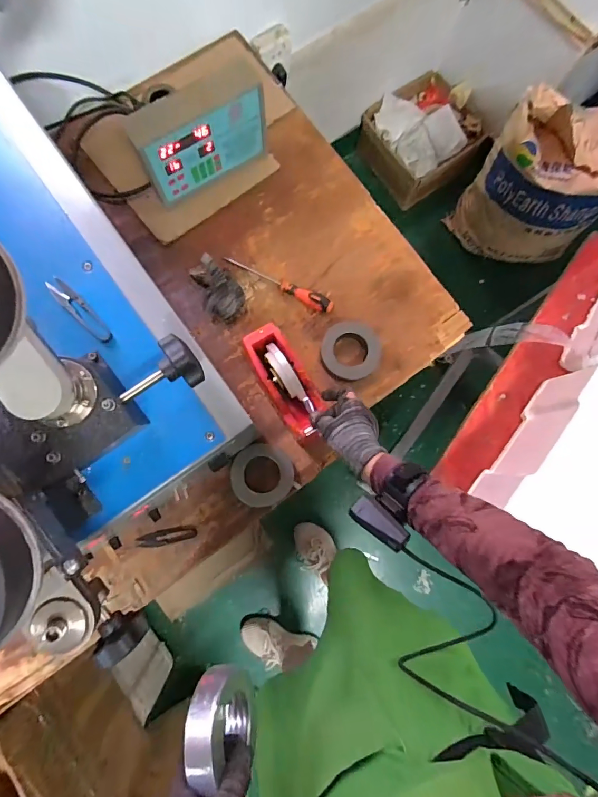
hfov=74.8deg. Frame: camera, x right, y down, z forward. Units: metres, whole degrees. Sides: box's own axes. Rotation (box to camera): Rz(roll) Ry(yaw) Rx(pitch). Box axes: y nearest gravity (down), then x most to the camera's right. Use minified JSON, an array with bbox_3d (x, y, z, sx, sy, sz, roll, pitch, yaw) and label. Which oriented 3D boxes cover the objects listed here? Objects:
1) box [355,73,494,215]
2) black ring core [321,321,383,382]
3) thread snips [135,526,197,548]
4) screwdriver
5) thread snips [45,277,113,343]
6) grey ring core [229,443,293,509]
[{"bbox_3d":[0.437,-0.915,1.384,0.338,0.188,0.374,-36,85,-7],"label":"box"},{"bbox_3d":[0.093,-0.087,0.709,0.109,0.037,0.110,0,82,-3],"label":"black ring core"},{"bbox_3d":[-0.224,0.235,0.663,0.098,0.016,0.026,-13,83,-5],"label":"thread snips"},{"bbox_3d":[-0.039,-0.211,0.723,0.218,0.032,0.024,25,82,1],"label":"screwdriver"},{"bbox_3d":[-0.269,-0.109,0.483,0.097,0.015,0.023,44,82,3],"label":"thread snips"},{"bbox_3d":[-0.062,0.130,0.672,0.103,0.031,0.101,0,82,-3],"label":"grey ring core"}]

